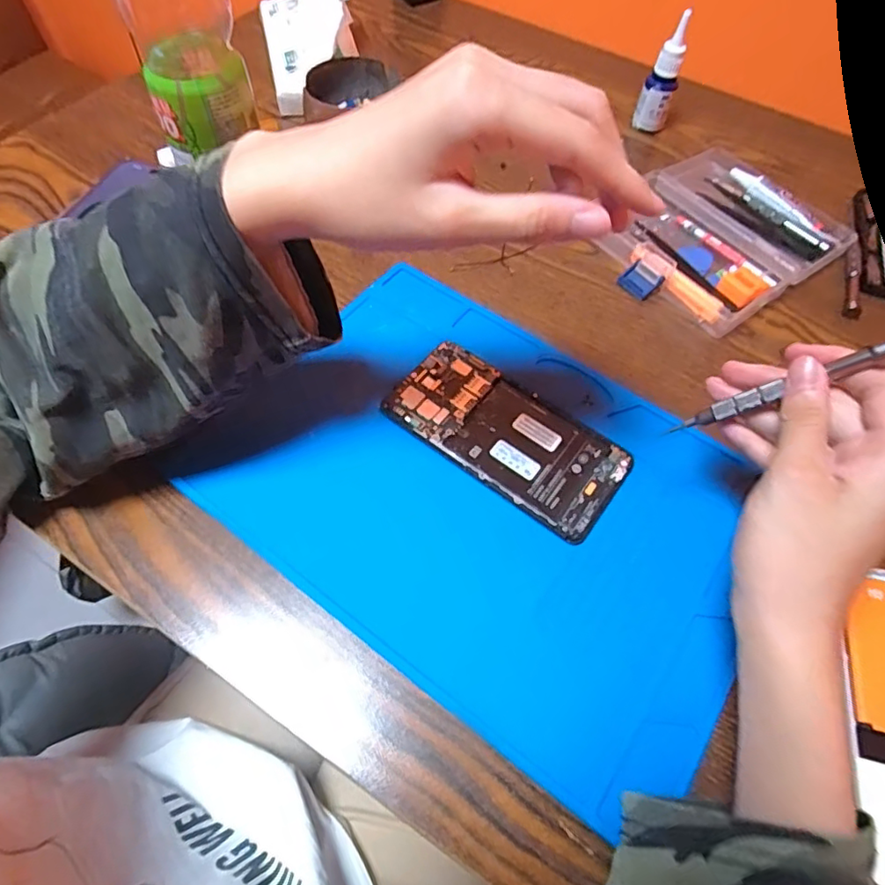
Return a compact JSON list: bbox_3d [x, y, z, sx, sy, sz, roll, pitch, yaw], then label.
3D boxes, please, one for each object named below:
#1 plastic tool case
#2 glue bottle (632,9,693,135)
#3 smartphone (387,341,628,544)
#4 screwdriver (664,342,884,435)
[{"bbox_3d":[0.220,-0.168,0.456,0.184,0.018,0.144,-33,66,-21],"label":"plastic tool case"},{"bbox_3d":[0.198,-0.325,0.509,0.027,0.097,0.023,23,61,10],"label":"glue bottle"},{"bbox_3d":[0.040,-0.005,0.355,0.147,0.010,0.071,34,63,16],"label":"smartphone"},{"bbox_3d":[0.152,-0.023,0.264,0.005,0.099,0.007,27,52,-34],"label":"screwdriver"}]

